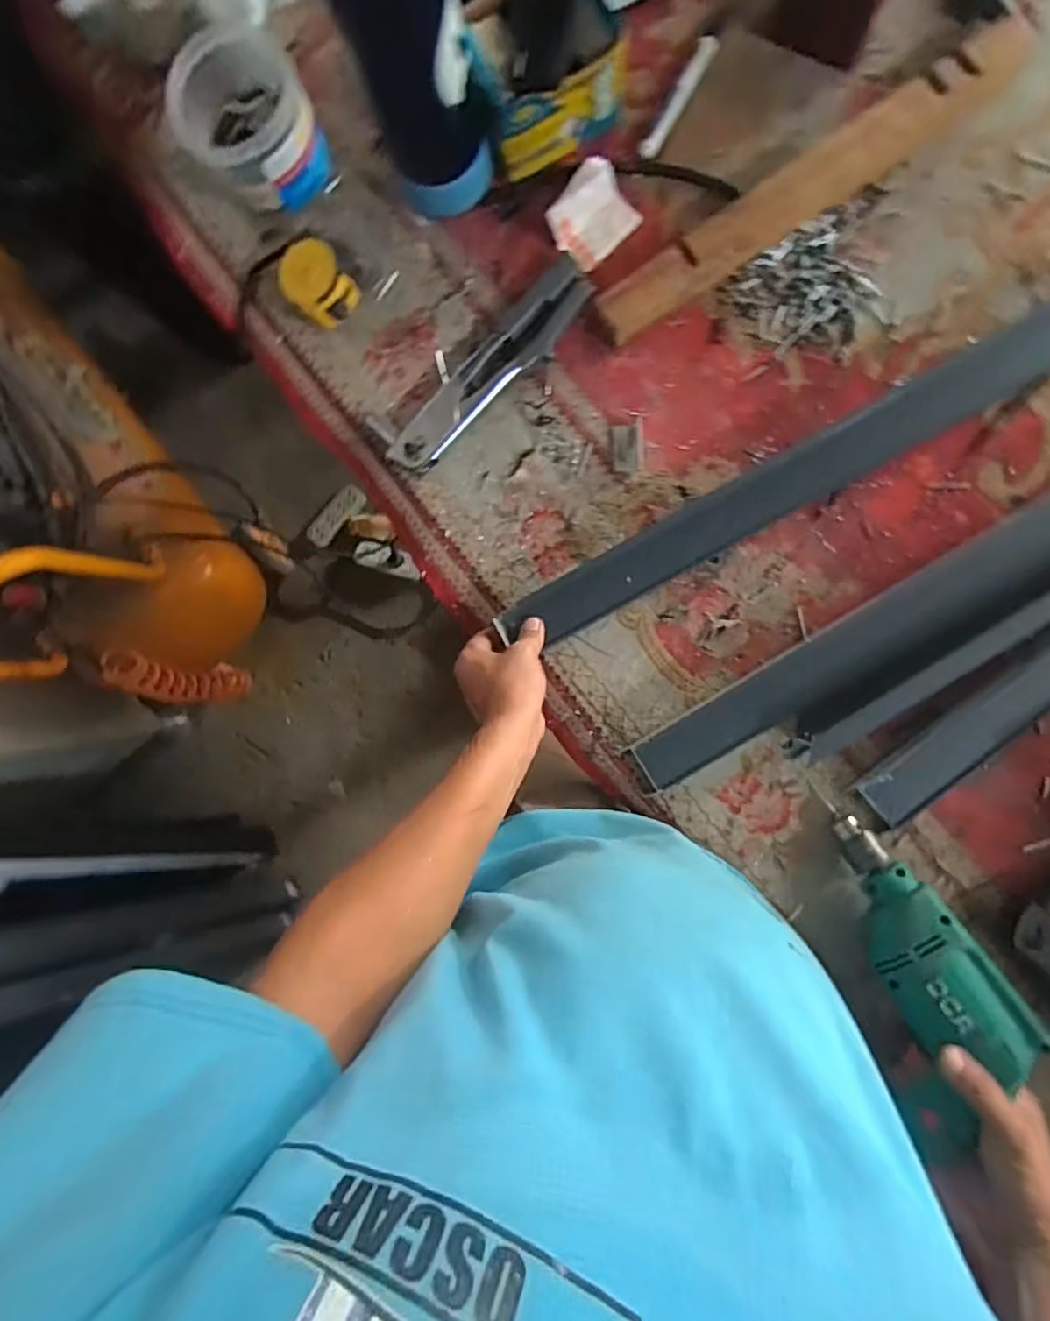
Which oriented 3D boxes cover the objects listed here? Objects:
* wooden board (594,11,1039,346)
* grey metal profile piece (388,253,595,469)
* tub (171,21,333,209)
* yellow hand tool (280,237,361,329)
[{"bbox_3d":[0.250,-0.422,0.556,0.411,0.033,0.053,-32,85,7],"label":"wooden board"},{"bbox_3d":[-0.032,-0.278,0.592,0.050,0.031,0.241,45,96,7],"label":"grey metal profile piece"},{"bbox_3d":[-0.260,-0.512,0.603,0.119,0.097,0.123,-37,84,7],"label":"tub"},{"bbox_3d":[-0.197,-0.361,0.587,0.063,0.045,0.059,-39,84,6],"label":"yellow hand tool"}]

